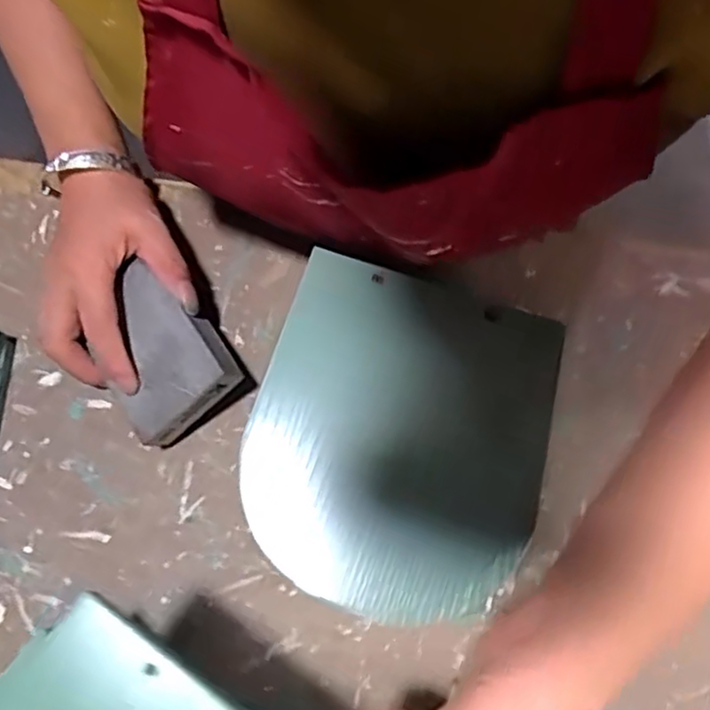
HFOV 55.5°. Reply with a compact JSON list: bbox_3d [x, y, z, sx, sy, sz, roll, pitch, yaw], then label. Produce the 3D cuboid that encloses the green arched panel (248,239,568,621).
[{"bbox_3d":[0.023,0.042,0.352,0.149,0.014,0.170,17,75,5],"label":"green arched panel"}]

